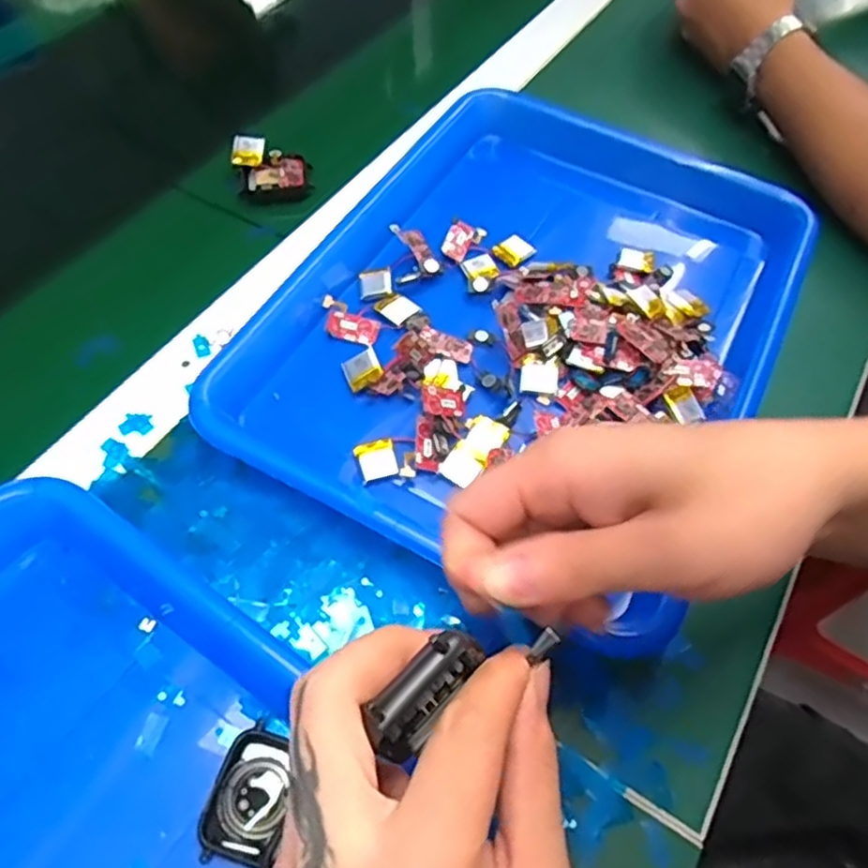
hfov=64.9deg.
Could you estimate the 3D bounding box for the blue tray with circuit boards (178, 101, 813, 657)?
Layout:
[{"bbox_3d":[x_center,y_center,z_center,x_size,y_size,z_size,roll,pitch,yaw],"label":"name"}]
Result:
[{"bbox_3d":[0.053,-0.072,0.385,0.263,0.032,0.323,27,61,13],"label":"blue tray with circuit boards"}]

